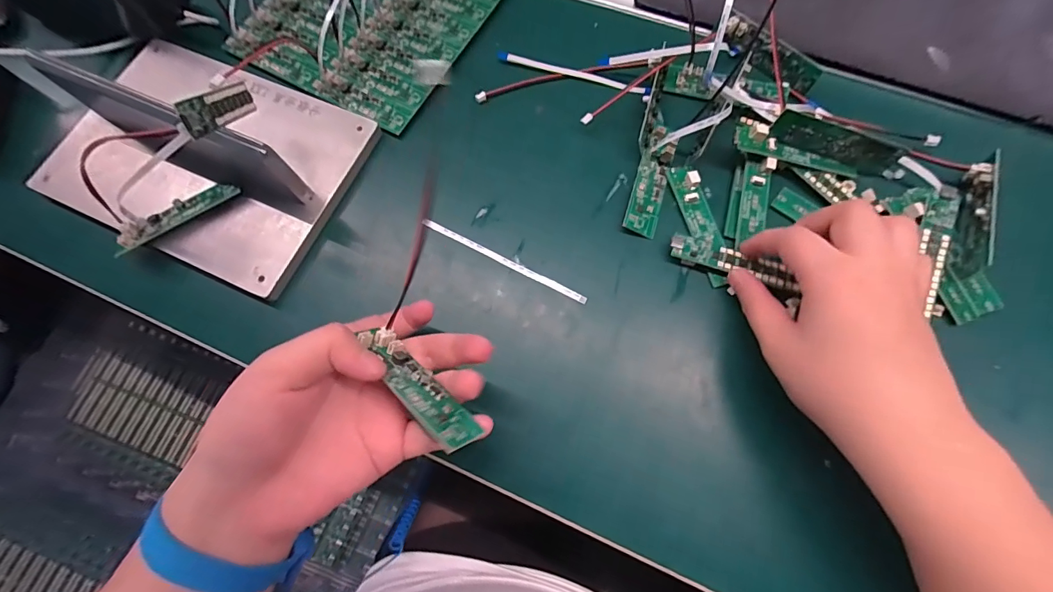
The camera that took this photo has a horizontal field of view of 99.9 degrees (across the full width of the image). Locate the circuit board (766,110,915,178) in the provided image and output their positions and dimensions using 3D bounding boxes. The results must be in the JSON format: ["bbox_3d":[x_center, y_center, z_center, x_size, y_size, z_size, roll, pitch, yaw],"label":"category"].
[{"bbox_3d":[0.195,-0.094,0.278,0.085,0.023,0.005,16,58,-4],"label":"circuit board"}]

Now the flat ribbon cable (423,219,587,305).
[{"bbox_3d":[-0.014,-0.023,0.280,0.113,0.004,0.007,26,74,9],"label":"flat ribbon cable"}]

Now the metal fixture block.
[{"bbox_3d":[-0.217,-0.103,0.269,0.191,0.065,0.139,23,76,8],"label":"metal fixture block"}]

